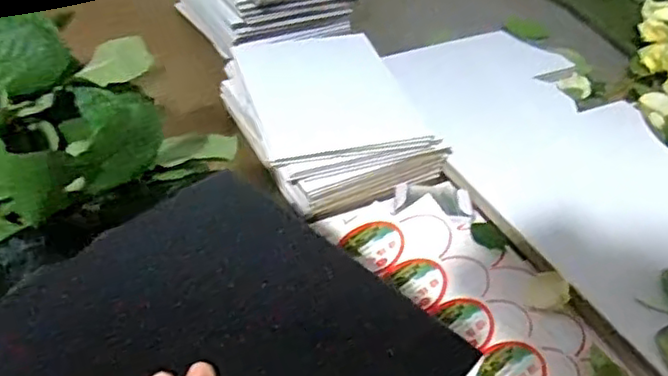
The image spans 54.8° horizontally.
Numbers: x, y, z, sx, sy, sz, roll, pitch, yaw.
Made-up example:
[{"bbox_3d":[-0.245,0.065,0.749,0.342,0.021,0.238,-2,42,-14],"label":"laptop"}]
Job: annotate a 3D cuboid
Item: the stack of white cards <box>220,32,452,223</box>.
[{"bbox_3d":[-0.004,-0.076,0.671,0.192,0.063,0.204,-16,47,-22],"label":"stack of white cards"}]

